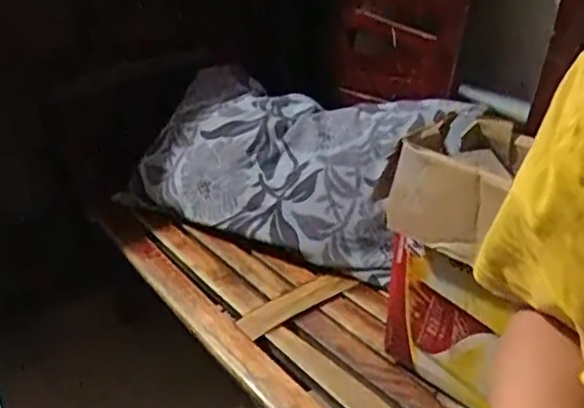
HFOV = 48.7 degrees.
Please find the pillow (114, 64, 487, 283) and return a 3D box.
[{"bbox_3d":[-0.006,-0.064,1.049,0.517,0.169,0.299,16,36,36],"label":"pillow"}]

